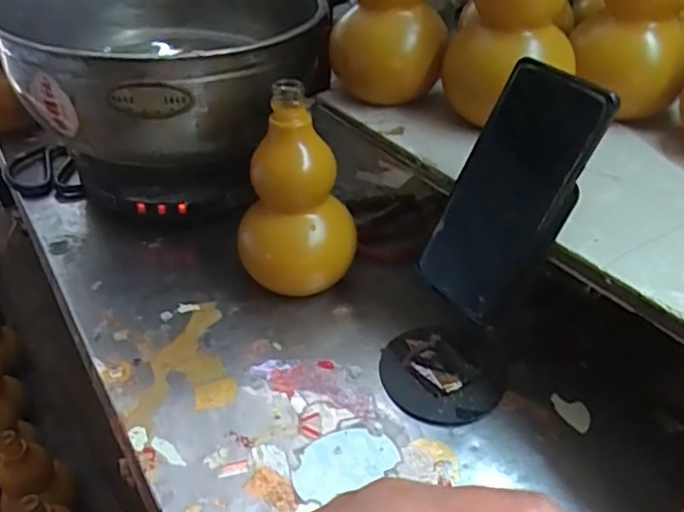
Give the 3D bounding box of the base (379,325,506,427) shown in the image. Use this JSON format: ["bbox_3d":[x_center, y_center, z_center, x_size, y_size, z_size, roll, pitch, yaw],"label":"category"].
[{"bbox_3d":[0.075,0.085,0.470,0.089,0.013,0.093,0,36,0],"label":"base"}]

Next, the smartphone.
[{"bbox_3d":[0.109,-0.041,0.416,0.012,0.165,0.078,-1,34,-44],"label":"smartphone"}]

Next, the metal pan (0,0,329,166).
[{"bbox_3d":[-0.183,-0.217,0.667,0.308,0.132,0.360,-9,39,-7],"label":"metal pan"}]

